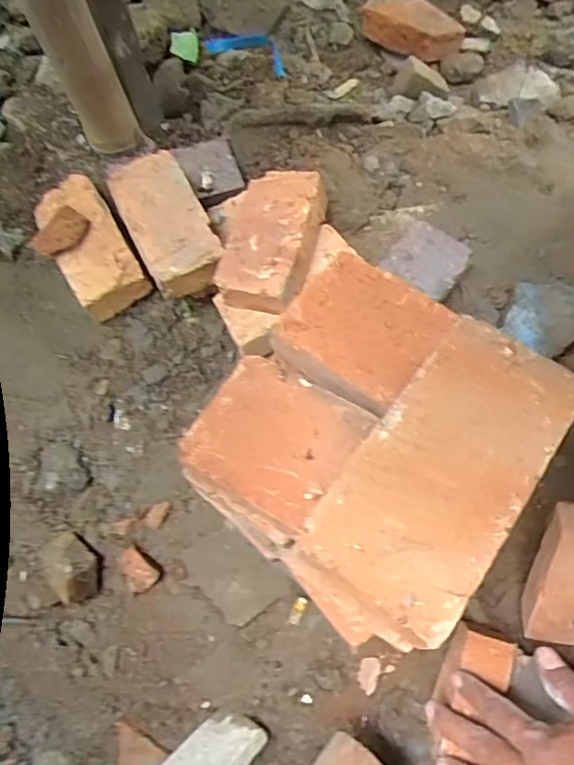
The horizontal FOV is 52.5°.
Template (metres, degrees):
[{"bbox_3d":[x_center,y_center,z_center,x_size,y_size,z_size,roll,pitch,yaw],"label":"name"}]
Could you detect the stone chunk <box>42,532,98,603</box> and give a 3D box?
[{"bbox_3d":[-0.225,0.187,0.593,0.071,0.032,0.052,34,75,12],"label":"stone chunk"}]

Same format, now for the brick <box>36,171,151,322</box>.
[{"bbox_3d":[-0.238,-0.163,0.708,0.081,0.059,0.173,-30,73,-9],"label":"brick"}]

